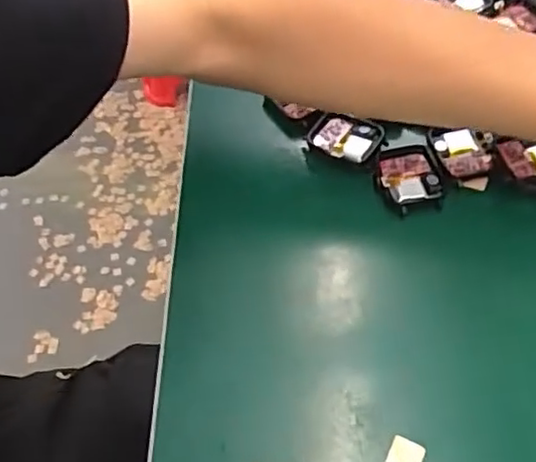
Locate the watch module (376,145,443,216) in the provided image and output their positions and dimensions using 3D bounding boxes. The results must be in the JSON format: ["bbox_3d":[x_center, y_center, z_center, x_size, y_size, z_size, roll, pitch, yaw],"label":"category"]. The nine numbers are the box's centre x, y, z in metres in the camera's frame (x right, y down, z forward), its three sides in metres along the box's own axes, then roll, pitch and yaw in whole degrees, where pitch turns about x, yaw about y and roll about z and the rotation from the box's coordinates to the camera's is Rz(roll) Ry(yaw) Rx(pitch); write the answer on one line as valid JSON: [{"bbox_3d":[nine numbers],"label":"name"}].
[{"bbox_3d":[0.086,-0.033,0.396,0.036,0.008,0.043,-12,57,-7],"label":"watch module"}]

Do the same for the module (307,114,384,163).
[{"bbox_3d":[0.049,-0.060,0.415,0.044,0.010,0.029,19,58,13],"label":"module"}]

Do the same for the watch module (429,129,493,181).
[{"bbox_3d":[0.121,-0.048,0.403,0.036,0.009,0.033,0,56,1],"label":"watch module"}]

